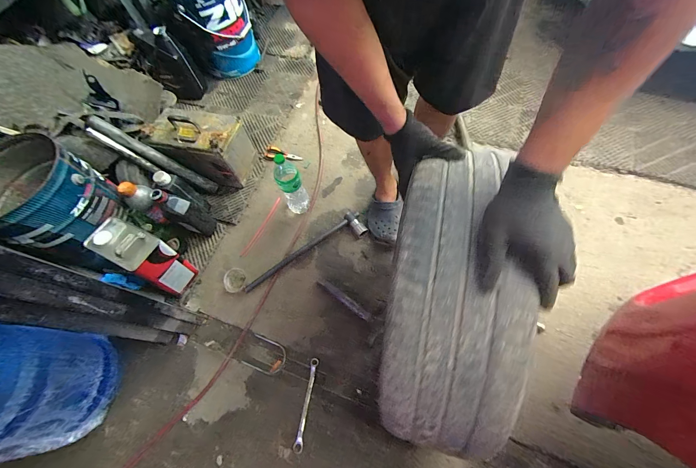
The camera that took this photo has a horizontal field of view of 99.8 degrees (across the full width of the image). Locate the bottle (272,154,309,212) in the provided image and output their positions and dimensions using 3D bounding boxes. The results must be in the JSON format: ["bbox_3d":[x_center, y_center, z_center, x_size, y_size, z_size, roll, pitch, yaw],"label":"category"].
[{"bbox_3d":[-0.188,-0.167,0.960,0.079,0.252,0.100,-17,69,-6],"label":"bottle"}]

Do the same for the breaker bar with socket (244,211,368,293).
[{"bbox_3d":[-0.140,0.061,0.974,0.444,0.037,0.103,-31,71,-11],"label":"breaker bar with socket"}]

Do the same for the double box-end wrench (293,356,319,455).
[{"bbox_3d":[-0.112,0.458,0.796,0.023,0.013,0.222,8,69,4],"label":"double box-end wrench"}]

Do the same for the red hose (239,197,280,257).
[{"bbox_3d":[-0.302,-0.025,1.037,0.022,0.010,0.250,23,71,9],"label":"red hose"}]

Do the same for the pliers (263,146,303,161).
[{"bbox_3d":[-0.258,-0.303,1.156,0.145,0.020,0.068,19,70,8],"label":"pliers"}]

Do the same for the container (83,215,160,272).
[{"bbox_3d":[-0.573,0.021,0.735,0.156,0.045,0.096,20,70,8],"label":"container"}]

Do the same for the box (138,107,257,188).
[{"bbox_3d":[-0.517,-0.313,1.035,0.300,0.196,0.182,12,69,5],"label":"box"}]

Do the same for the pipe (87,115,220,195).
[{"bbox_3d":[-0.620,-0.254,0.965,0.050,0.394,0.059,-12,57,40],"label":"pipe"}]

